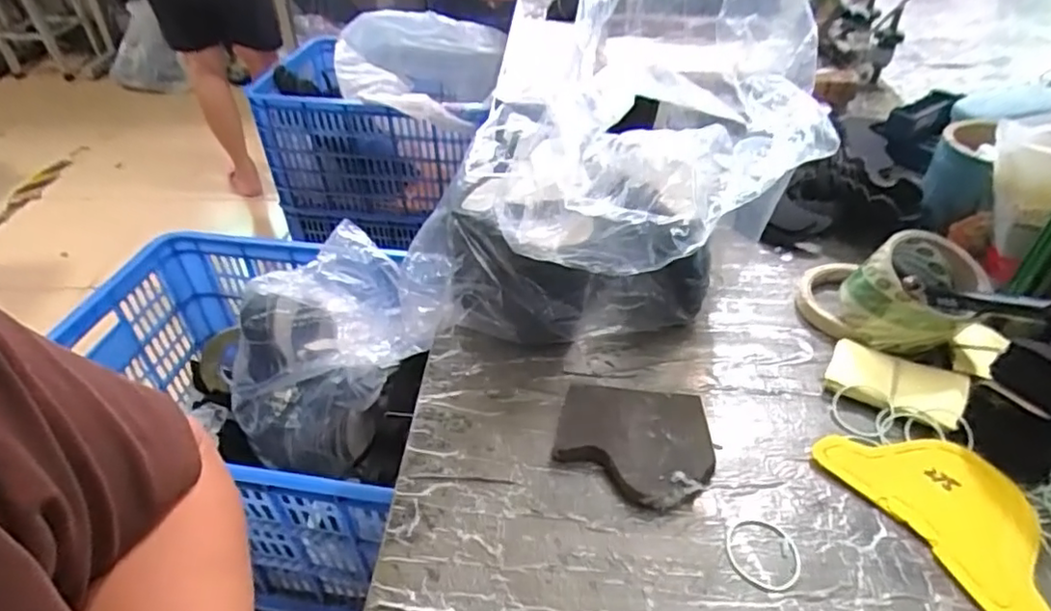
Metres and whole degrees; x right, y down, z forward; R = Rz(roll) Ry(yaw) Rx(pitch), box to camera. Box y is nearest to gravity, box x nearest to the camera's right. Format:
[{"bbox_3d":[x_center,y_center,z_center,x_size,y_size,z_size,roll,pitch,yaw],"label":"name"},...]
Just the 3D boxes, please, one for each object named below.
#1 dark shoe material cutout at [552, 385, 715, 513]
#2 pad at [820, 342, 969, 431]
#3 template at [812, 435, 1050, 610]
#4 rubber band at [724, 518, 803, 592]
[{"bbox_3d":[0.077,0.099,0.450,0.106,0.020,0.090,5,40,8],"label":"dark shoe material cutout"},{"bbox_3d":[0.289,0.060,0.493,0.093,0.015,0.060,20,45,24],"label":"pad"},{"bbox_3d":[0.283,0.131,0.420,0.092,0.009,0.150,-21,44,-21],"label":"template"},{"bbox_3d":[0.150,0.155,0.397,0.046,0.004,0.046,-1,40,1],"label":"rubber band"}]

